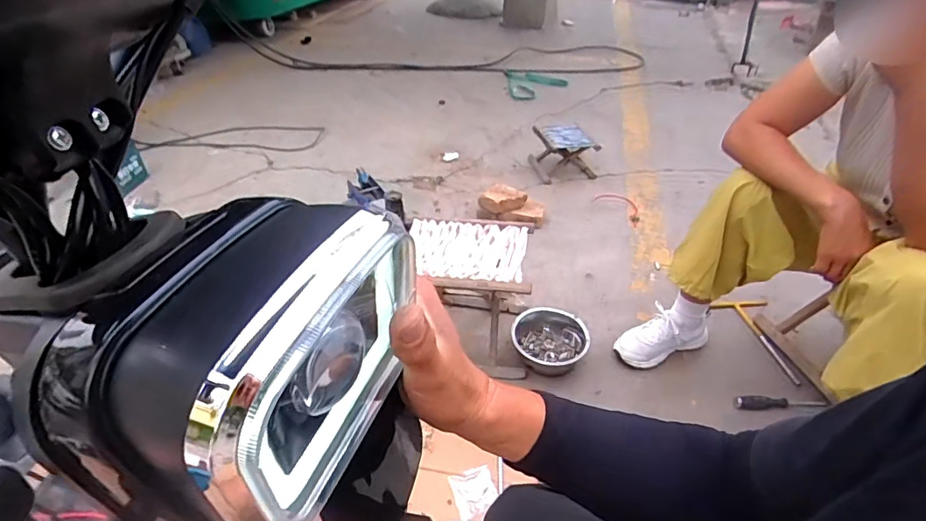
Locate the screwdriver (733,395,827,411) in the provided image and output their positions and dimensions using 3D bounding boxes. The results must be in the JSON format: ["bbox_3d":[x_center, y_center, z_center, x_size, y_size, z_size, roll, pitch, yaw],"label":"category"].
[{"bbox_3d":[0.708,0.319,1.096,0.195,0.023,0.029,-3,37,1],"label":"screwdriver"}]

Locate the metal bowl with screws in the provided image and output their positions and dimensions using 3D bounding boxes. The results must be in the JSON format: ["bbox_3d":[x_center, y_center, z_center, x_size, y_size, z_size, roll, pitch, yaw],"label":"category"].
[{"bbox_3d":[0.213,0.202,1.191,0.171,0.071,0.170,-3,37,2],"label":"metal bowl with screws"}]

